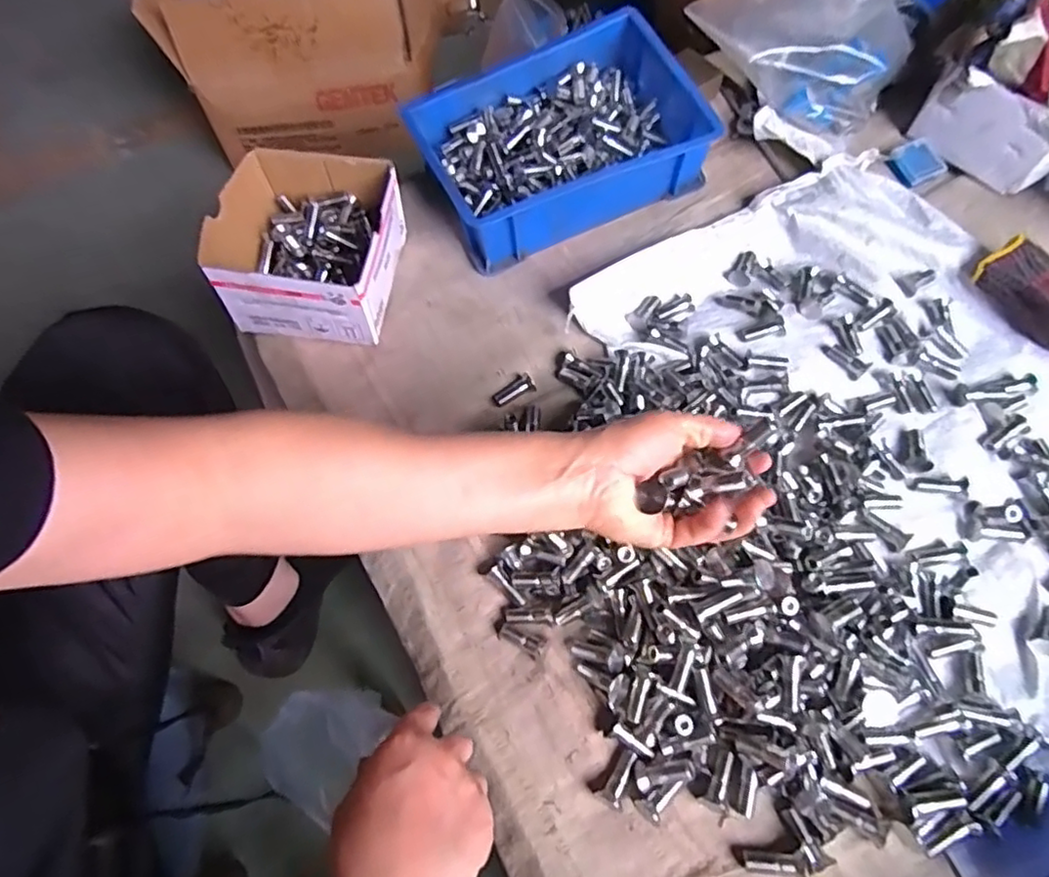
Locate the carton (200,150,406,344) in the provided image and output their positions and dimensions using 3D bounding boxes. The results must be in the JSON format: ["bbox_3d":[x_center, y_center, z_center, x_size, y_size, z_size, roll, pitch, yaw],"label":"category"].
[{"bbox_3d":[-0.188,-0.170,0.563,0.142,0.076,0.147,6,64,5],"label":"carton"}]

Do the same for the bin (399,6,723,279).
[{"bbox_3d":[0.038,-0.282,0.604,0.254,0.085,0.168,-21,65,-9],"label":"bin"}]

